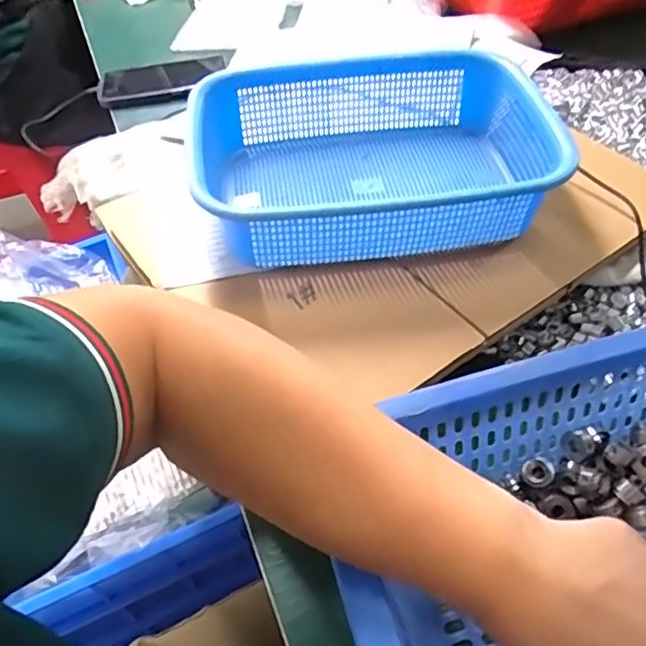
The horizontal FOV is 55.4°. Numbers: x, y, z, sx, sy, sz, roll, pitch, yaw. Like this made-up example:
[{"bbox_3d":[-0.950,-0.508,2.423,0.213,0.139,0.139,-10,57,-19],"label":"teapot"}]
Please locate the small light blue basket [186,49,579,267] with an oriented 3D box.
[{"bbox_3d":[0.043,-0.135,0.509,0.267,0.080,0.197,-9,51,-2],"label":"small light blue basket"}]

